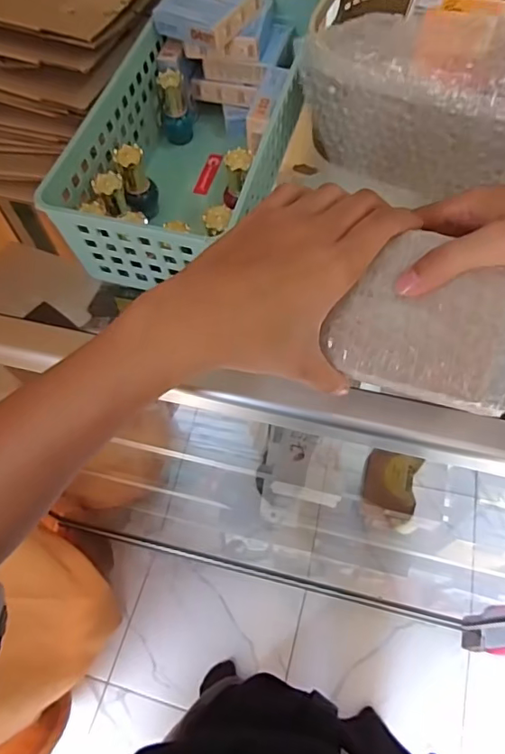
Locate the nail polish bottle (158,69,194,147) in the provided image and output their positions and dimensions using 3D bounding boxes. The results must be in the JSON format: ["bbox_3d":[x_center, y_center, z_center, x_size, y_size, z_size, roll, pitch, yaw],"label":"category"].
[{"bbox_3d":[-0.067,-0.236,0.460,0.026,0.058,0.028,-11,62,-4],"label":"nail polish bottle"}]

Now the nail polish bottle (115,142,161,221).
[{"bbox_3d":[-0.091,-0.155,0.419,0.025,0.057,0.030,-12,62,-5],"label":"nail polish bottle"}]

